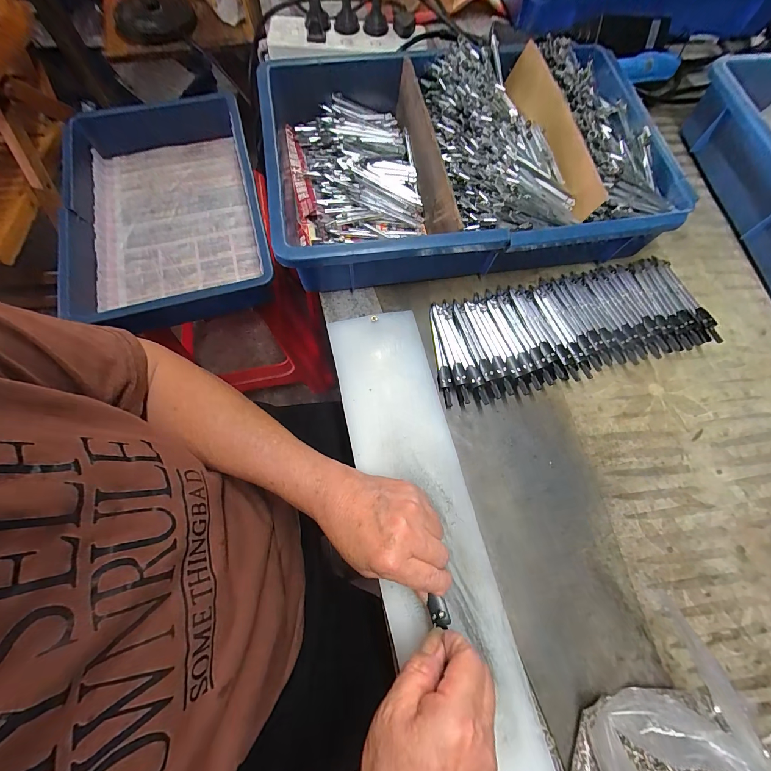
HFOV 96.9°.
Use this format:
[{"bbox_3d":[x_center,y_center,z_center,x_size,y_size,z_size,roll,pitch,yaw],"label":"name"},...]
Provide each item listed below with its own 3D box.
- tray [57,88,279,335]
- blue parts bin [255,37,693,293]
[{"bbox_3d":[-0.356,-0.286,0.561,0.294,0.094,0.397,-13,71,-6],"label":"tray"},{"bbox_3d":[0.089,-0.260,0.391,0.427,0.093,0.285,-9,71,-4],"label":"blue parts bin"}]

